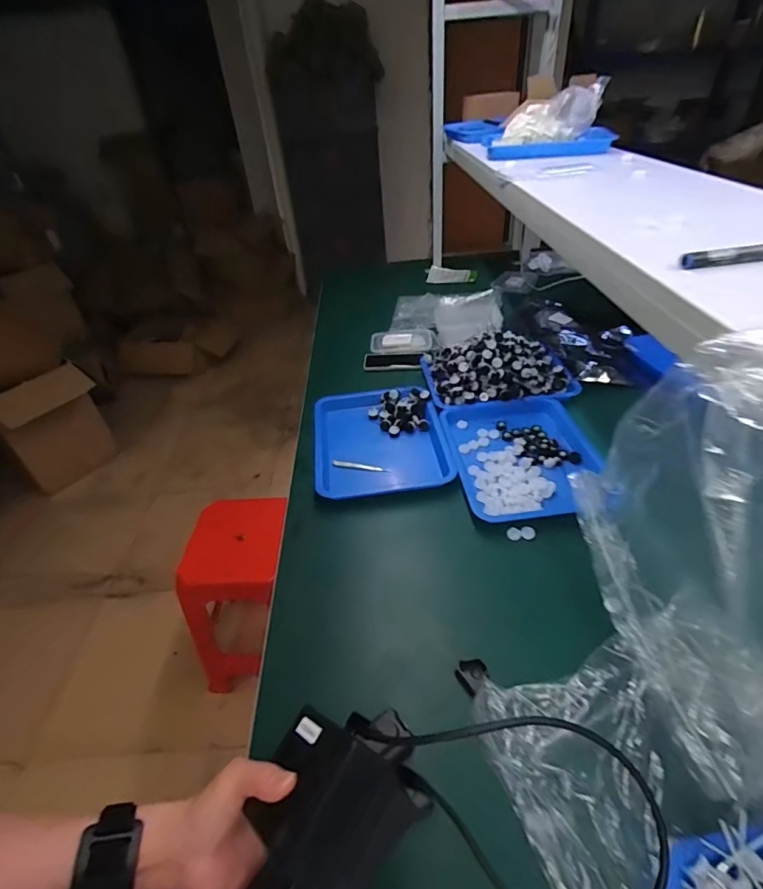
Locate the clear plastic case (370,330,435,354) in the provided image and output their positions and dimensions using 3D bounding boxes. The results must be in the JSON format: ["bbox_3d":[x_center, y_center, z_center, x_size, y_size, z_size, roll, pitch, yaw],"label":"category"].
[{"bbox_3d":[0.055,-0.265,1.178,0.162,0.020,0.097,-4,41,1],"label":"clear plastic case"}]

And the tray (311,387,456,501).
[{"bbox_3d":[-0.005,-0.014,0.885,0.252,0.038,0.298,-9,41,-5],"label":"tray"}]

